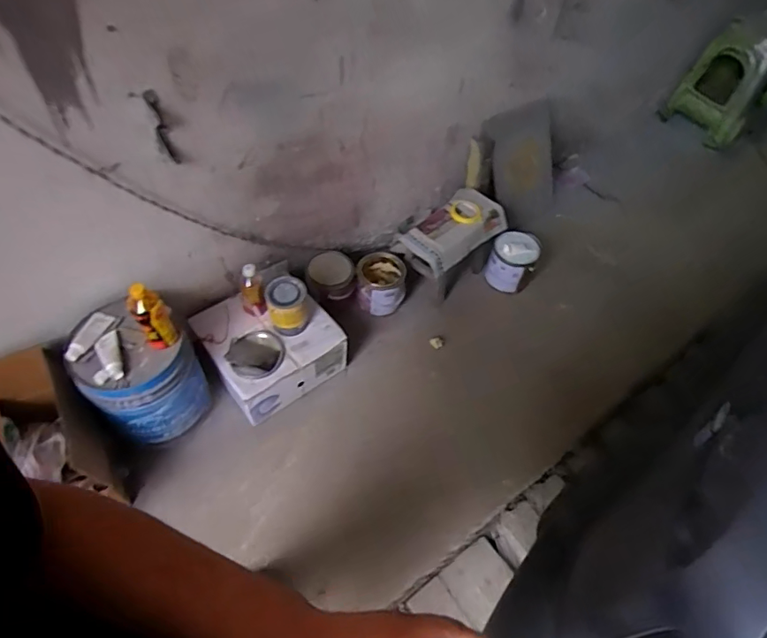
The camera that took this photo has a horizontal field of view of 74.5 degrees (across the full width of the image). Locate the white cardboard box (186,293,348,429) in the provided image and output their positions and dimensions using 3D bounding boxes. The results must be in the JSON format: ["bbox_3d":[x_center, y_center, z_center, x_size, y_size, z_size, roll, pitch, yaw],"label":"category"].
[{"bbox_3d":[-0.331,0.075,1.488,0.347,0.182,0.318,-33,61,-25],"label":"white cardboard box"}]

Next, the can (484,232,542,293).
[{"bbox_3d":[0.449,-0.194,1.763,0.142,0.187,0.145,2,53,-2],"label":"can"}]

